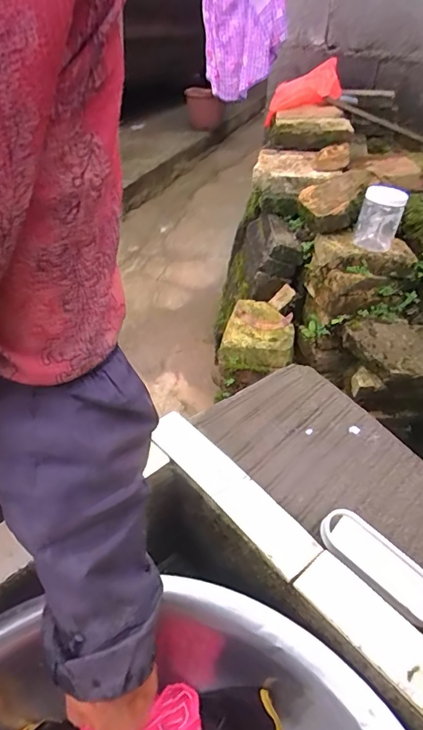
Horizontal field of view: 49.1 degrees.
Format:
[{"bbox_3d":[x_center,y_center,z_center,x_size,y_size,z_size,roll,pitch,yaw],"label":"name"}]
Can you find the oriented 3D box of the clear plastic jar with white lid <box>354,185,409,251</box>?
[{"bbox_3d":[0.391,-0.344,1.075,0.091,0.149,0.086,14,40,12],"label":"clear plastic jar with white lid"}]

